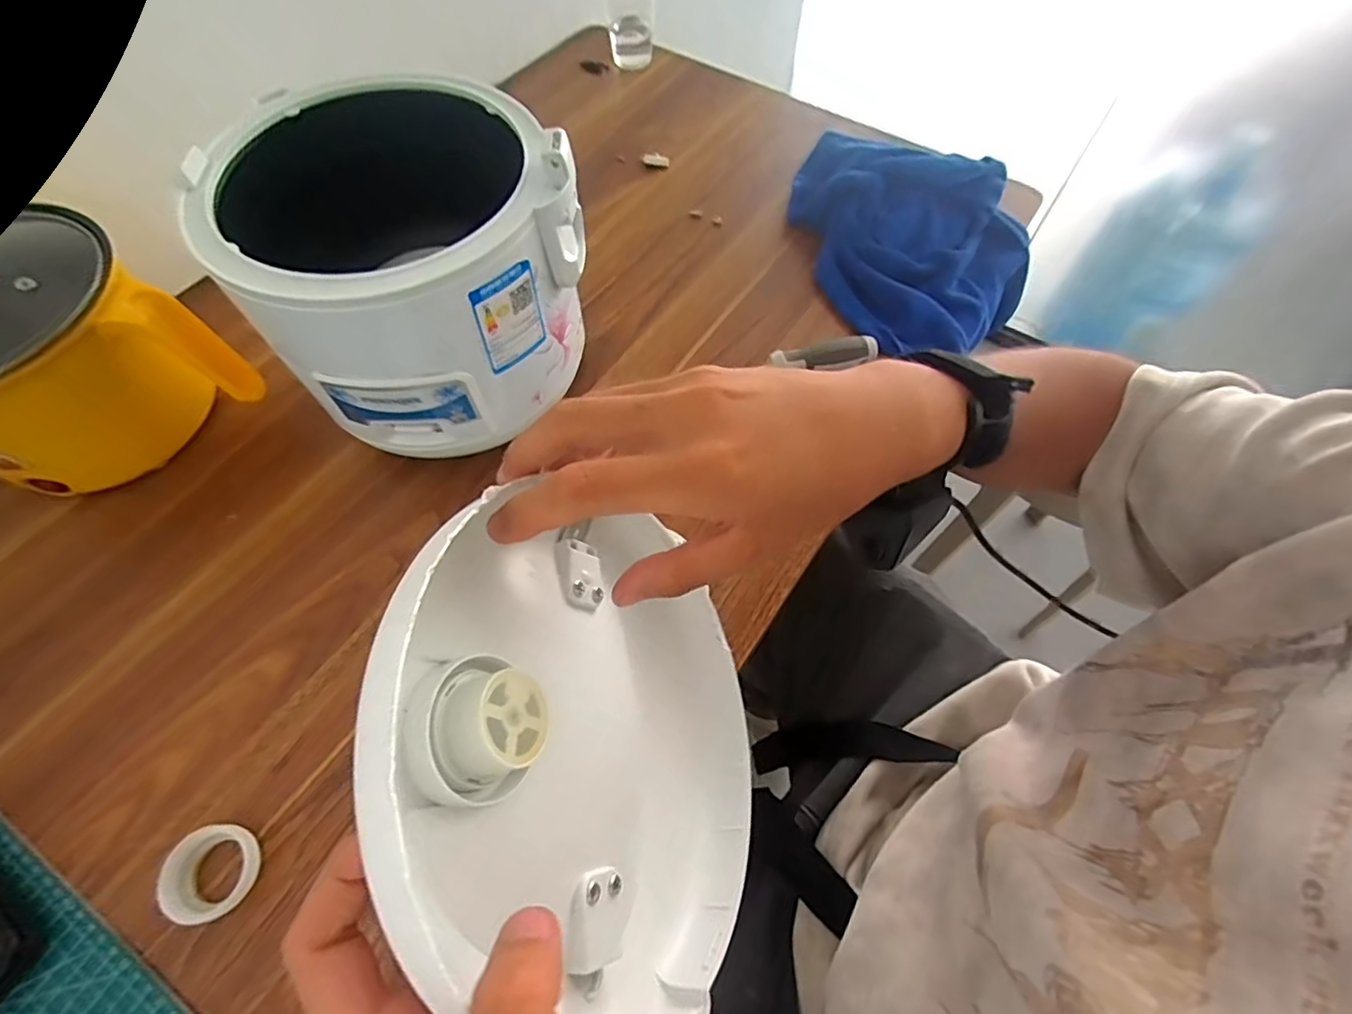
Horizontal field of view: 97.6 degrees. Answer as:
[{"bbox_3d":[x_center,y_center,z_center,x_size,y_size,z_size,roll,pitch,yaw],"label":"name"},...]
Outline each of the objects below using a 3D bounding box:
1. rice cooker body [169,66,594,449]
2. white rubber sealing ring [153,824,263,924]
[{"bbox_3d":[-0.174,-0.163,0.406,0.200,0.146,0.201,0,63,0],"label":"rice cooker body"},{"bbox_3d":[-0.255,0.201,0.325,0.042,0.023,0.044,0,62,1],"label":"white rubber sealing ring"}]

